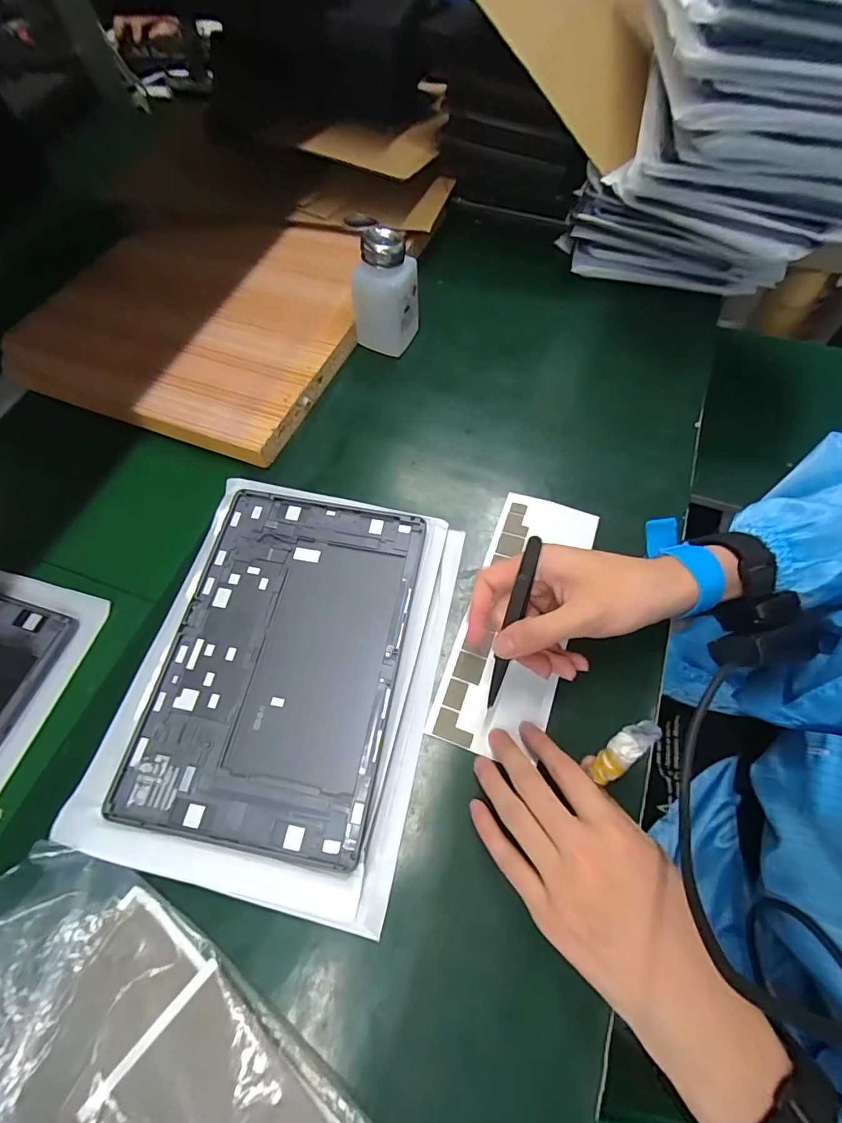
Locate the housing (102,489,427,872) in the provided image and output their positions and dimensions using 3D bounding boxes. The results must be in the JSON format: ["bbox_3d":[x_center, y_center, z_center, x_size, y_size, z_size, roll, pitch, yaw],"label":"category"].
[{"bbox_3d":[-0.100,0.066,0.352,0.167,0.013,0.252,8,63,8],"label":"housing"}]

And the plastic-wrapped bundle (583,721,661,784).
[{"bbox_3d":[0.119,0.112,0.280,0.017,0.015,0.051,50,116,22],"label":"plastic-wrapped bundle"}]

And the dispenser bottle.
[{"bbox_3d":[-0.039,-0.270,0.474,0.075,0.107,0.053,14,65,3],"label":"dispenser bottle"}]

